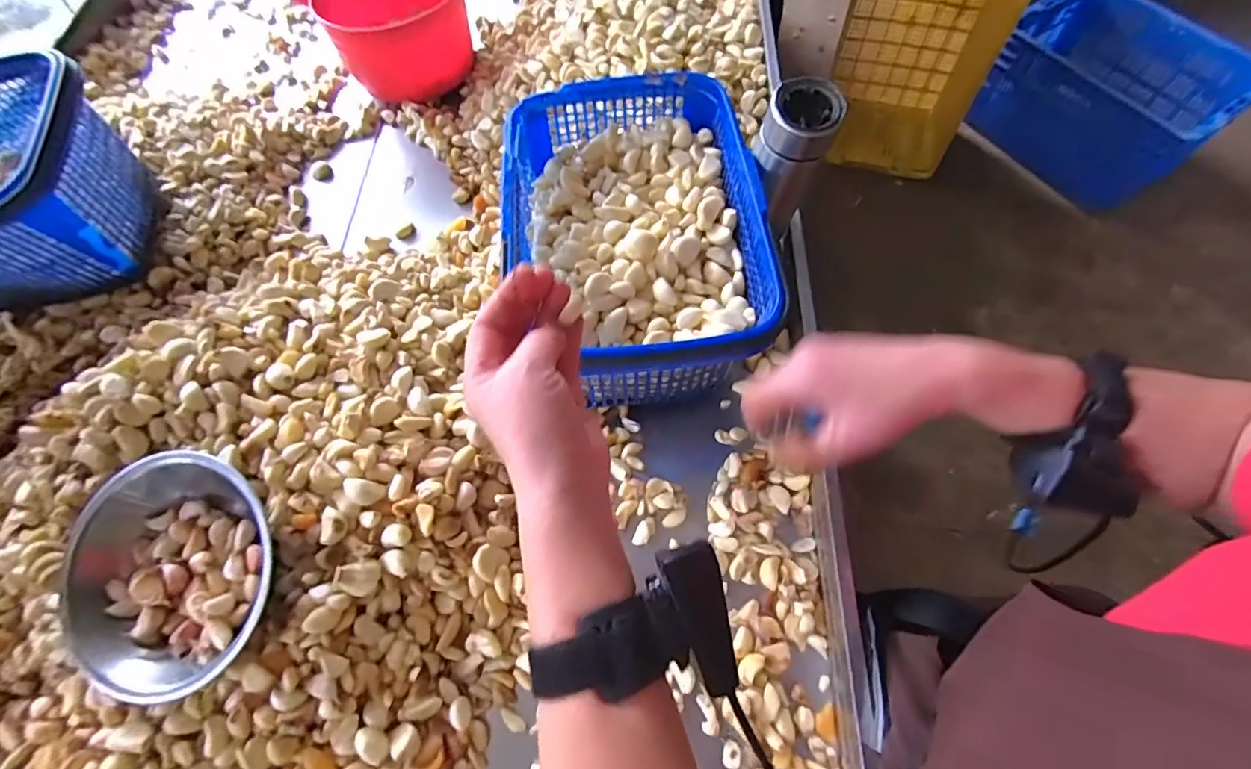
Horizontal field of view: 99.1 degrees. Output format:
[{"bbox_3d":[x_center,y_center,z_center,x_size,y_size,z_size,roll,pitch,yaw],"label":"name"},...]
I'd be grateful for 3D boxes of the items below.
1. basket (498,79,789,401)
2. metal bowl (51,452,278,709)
[{"bbox_3d":[0.007,-0.158,0.519,0.225,0.080,0.336,-7,66,1],"label":"basket"},{"bbox_3d":[-0.401,0.164,0.476,0.195,0.068,0.195,0,79,-1],"label":"metal bowl"}]

